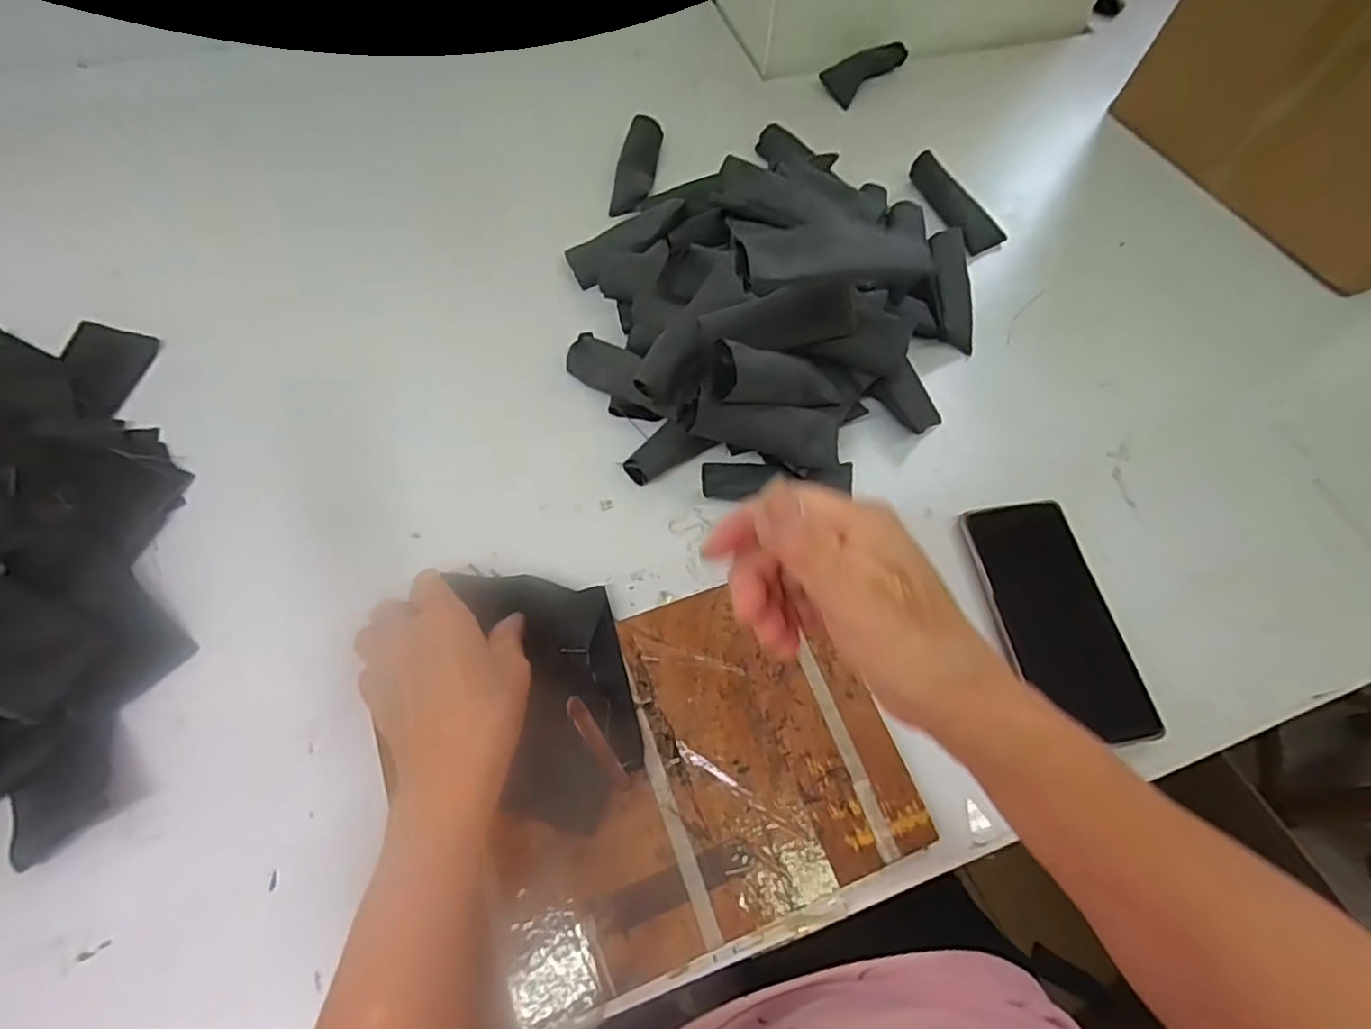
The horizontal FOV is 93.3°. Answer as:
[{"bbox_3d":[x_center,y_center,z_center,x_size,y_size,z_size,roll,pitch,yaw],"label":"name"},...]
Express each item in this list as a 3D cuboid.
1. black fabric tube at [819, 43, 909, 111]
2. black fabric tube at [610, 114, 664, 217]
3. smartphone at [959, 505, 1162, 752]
[{"bbox_3d":[0.180,-0.447,0.655,0.090,0.032,0.040,-38,72,-19],"label":"black fabric tube"},{"bbox_3d":[-0.041,-0.307,0.568,0.032,0.020,0.102,8,64,0],"label":"black fabric tube"},{"bbox_3d":[0.235,0.066,0.416,0.074,0.012,0.157,-9,65,-8],"label":"smartphone"}]

